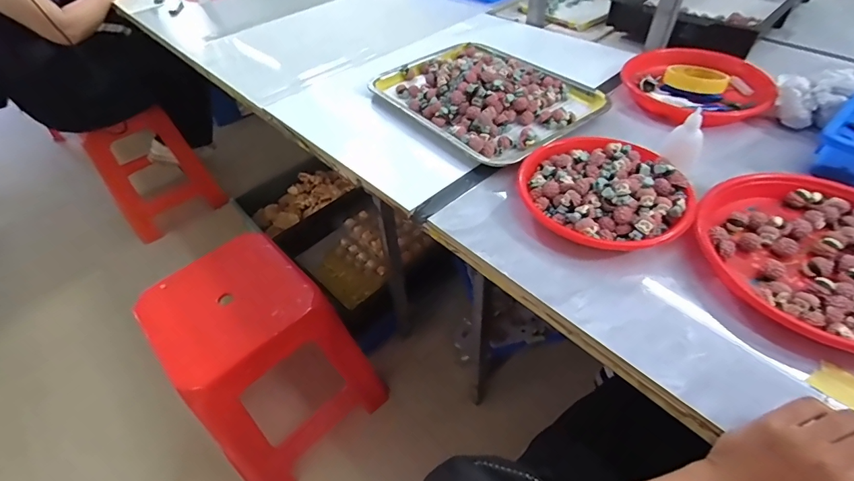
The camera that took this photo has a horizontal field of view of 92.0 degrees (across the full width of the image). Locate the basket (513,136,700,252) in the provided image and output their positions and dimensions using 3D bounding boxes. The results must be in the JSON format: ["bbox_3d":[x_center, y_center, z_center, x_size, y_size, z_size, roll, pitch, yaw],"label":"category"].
[{"bbox_3d":[0.208,-0.065,0.495,0.181,0.045,0.185,-2,47,3],"label":"basket"}]

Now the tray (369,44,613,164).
[{"bbox_3d":[0.085,-0.252,0.667,0.245,0.055,0.334,-30,52,-21],"label":"tray"}]

